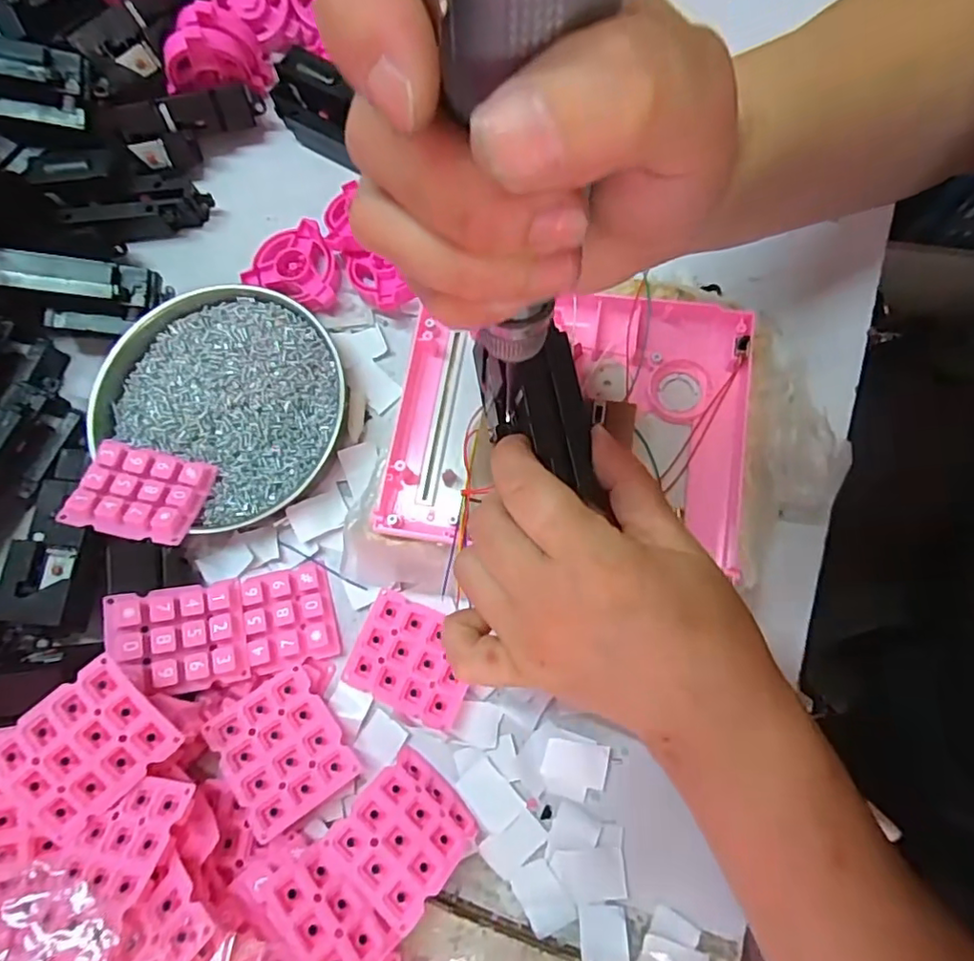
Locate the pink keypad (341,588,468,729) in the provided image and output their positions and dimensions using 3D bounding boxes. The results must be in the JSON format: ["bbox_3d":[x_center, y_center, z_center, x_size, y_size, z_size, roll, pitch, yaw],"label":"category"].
[{"bbox_3d":[-0.036,0.087,0.288,0.058,0.007,0.048,21,79,8],"label":"pink keypad"}]

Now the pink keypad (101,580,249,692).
[{"bbox_3d":[-0.144,0.073,0.275,0.057,0.010,0.049,-5,71,-27],"label":"pink keypad"}]

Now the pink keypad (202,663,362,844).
[{"bbox_3d":[-0.095,0.123,0.271,0.050,0.005,0.061,-30,72,-23],"label":"pink keypad"}]

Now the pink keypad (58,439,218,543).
[{"bbox_3d":[-0.174,0.005,0.296,0.055,0.008,0.049,14,57,-8],"label":"pink keypad"}]

